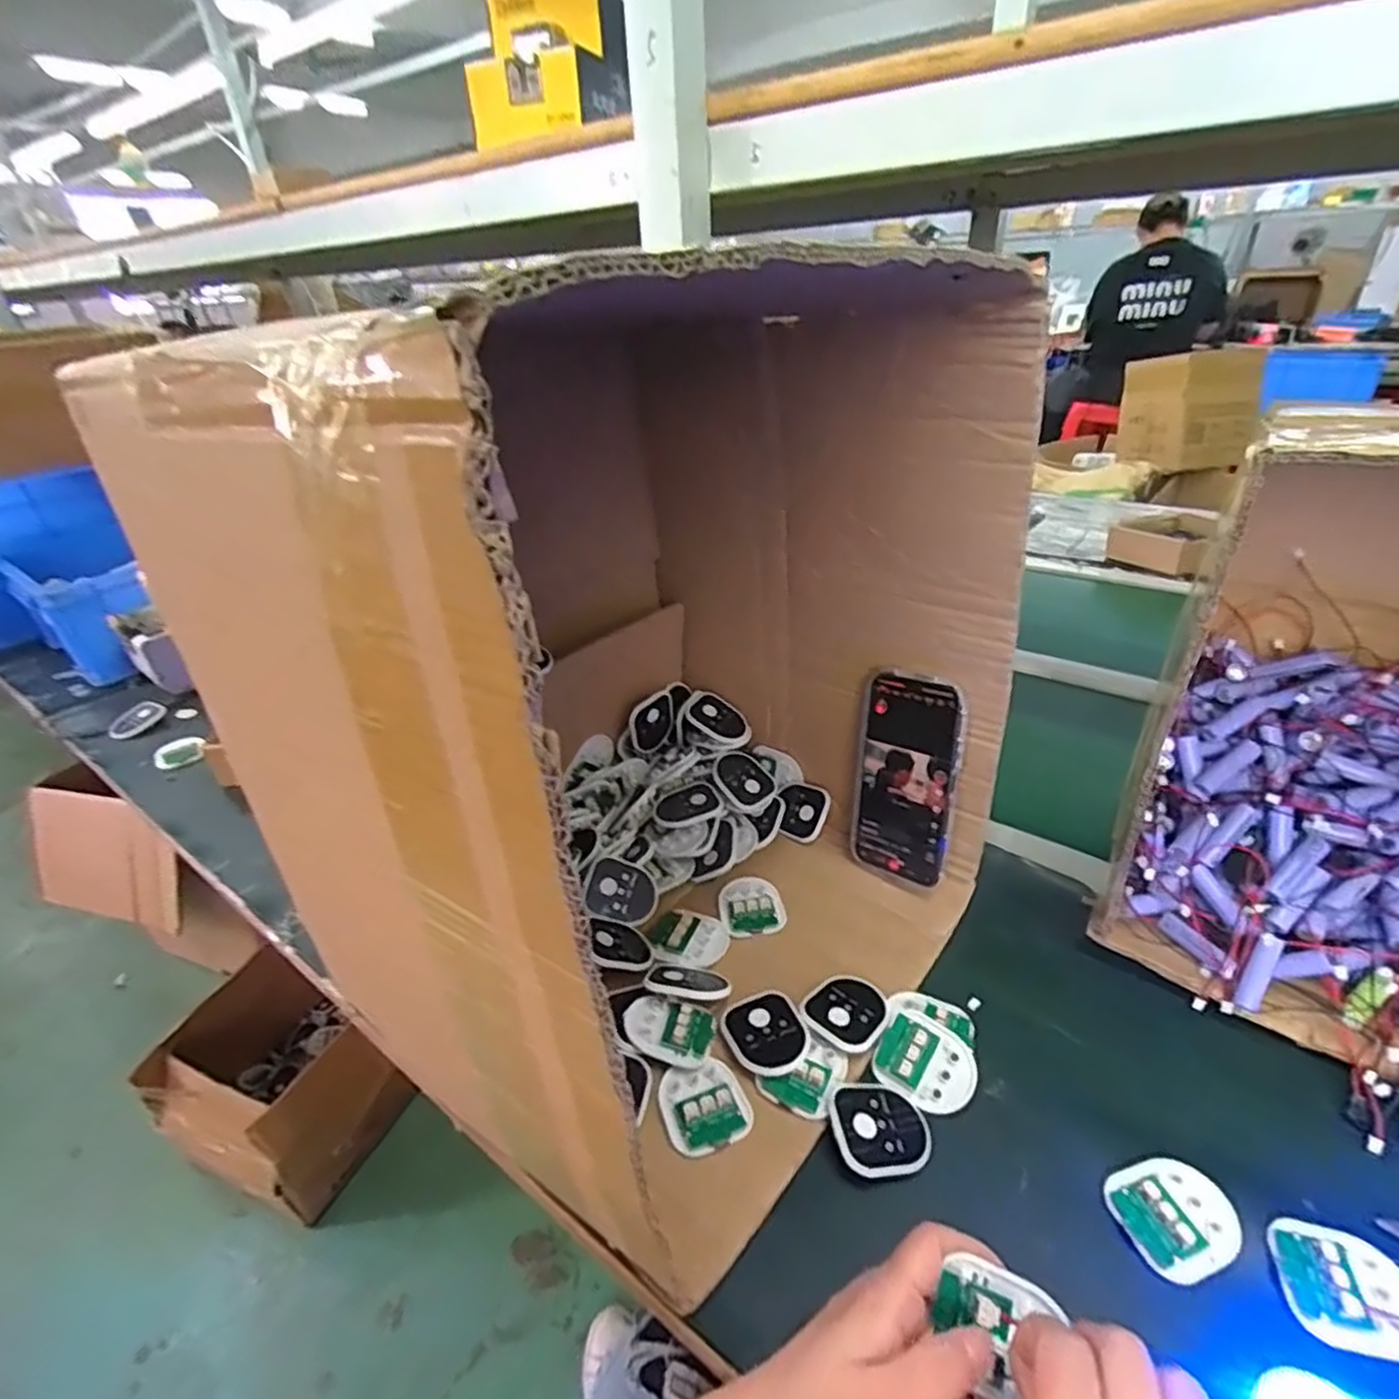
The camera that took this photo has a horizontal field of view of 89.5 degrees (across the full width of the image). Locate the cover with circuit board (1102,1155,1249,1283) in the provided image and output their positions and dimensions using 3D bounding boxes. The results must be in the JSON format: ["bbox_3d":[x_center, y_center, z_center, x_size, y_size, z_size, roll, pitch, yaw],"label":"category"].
[{"bbox_3d":[0.251,0.270,0.372,0.063,0.009,0.050,-14,33,-16],"label":"cover with circuit board"}]

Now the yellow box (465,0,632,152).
[{"bbox_3d":[-0.147,-0.615,0.683,0.152,0.127,0.074,3,32,12],"label":"yellow box"}]

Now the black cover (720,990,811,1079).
[{"bbox_3d":[0.044,0.216,0.458,0.050,0.009,0.058,-16,34,-20],"label":"black cover"}]

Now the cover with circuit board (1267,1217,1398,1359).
[{"bbox_3d":[0.316,0.282,0.343,0.060,0.011,0.052,-3,32,2],"label":"cover with circuit board"}]

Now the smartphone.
[{"bbox_3d":[0.162,0.063,0.554,0.079,0.168,0.013,18,22,40],"label":"smartphone"}]

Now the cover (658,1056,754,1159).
[{"bbox_3d":[0.002,0.240,0.422,0.050,0.008,0.054,-15,33,-18],"label":"cover"}]

